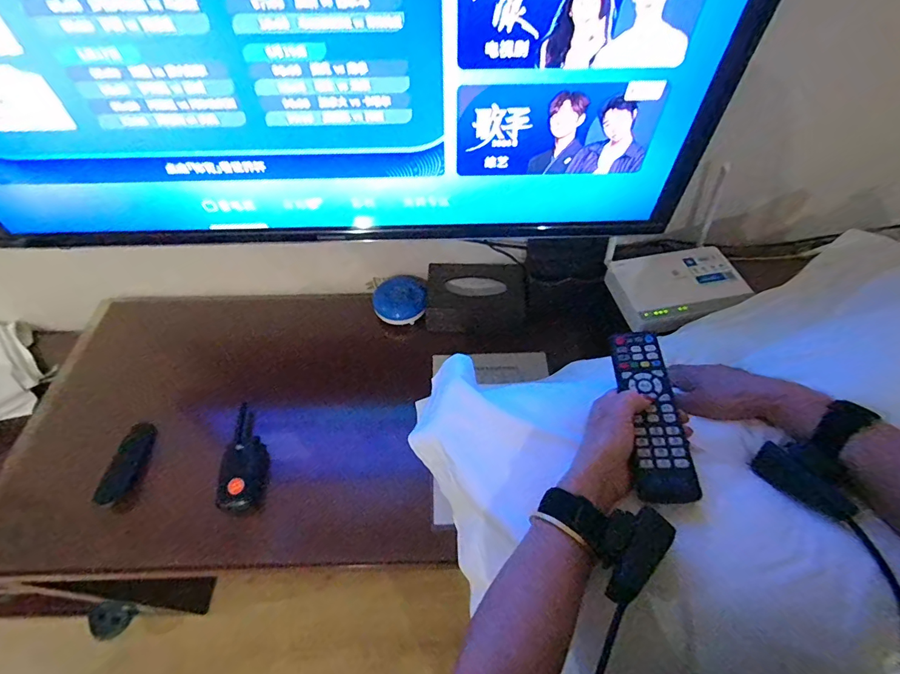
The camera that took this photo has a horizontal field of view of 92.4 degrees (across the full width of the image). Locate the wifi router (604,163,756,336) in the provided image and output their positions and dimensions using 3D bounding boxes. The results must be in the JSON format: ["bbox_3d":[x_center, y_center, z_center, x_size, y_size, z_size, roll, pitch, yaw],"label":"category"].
[{"bbox_3d":[0.378,-0.130,0.695,0.209,0.145,0.181,-15,55,-12],"label":"wifi router"}]

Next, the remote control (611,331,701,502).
[{"bbox_3d":[0.192,0.067,0.416,0.048,0.018,0.175,3,52,2],"label":"remote control"}]

